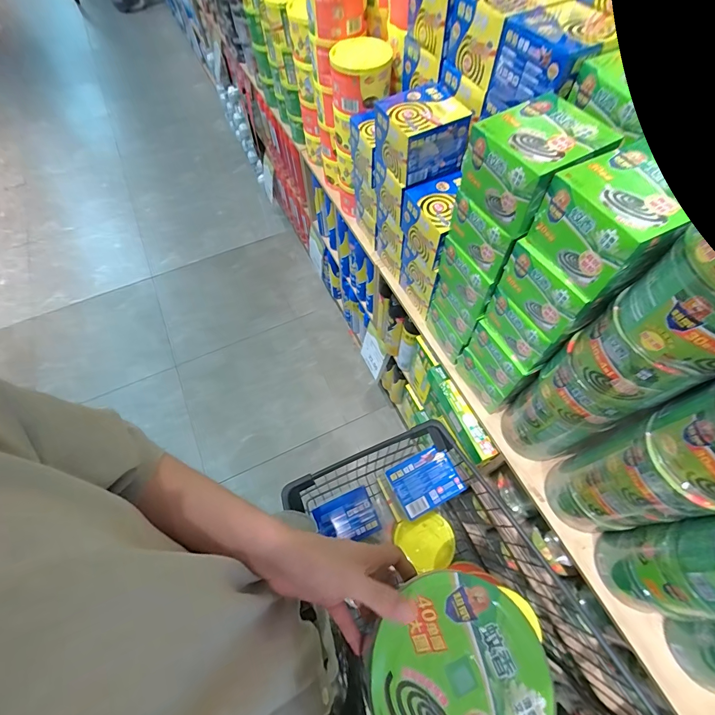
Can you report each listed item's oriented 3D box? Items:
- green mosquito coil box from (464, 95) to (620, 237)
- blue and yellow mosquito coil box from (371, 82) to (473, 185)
[{"bbox_3d":[0.239,-0.265,0.511,0.122,0.111,0.130,-26,64,-13],"label":"green mosquito coil box"},{"bbox_3d":[0.120,-0.445,0.726,0.132,0.114,0.142,-20,63,-10],"label":"blue and yellow mosquito coil box"}]

